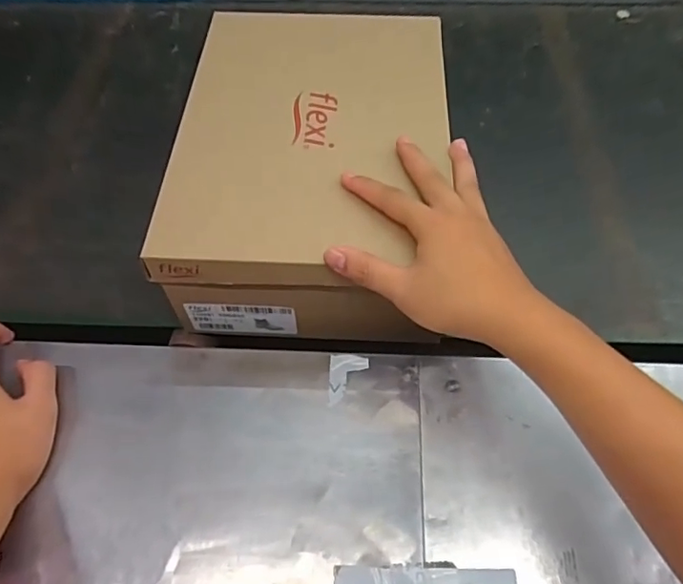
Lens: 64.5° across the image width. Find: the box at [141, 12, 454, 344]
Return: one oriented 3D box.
[{"bbox_3d":[-0.025,-0.138,0.558,0.242,0.121,0.347,3,57,2],"label":"box"}]

